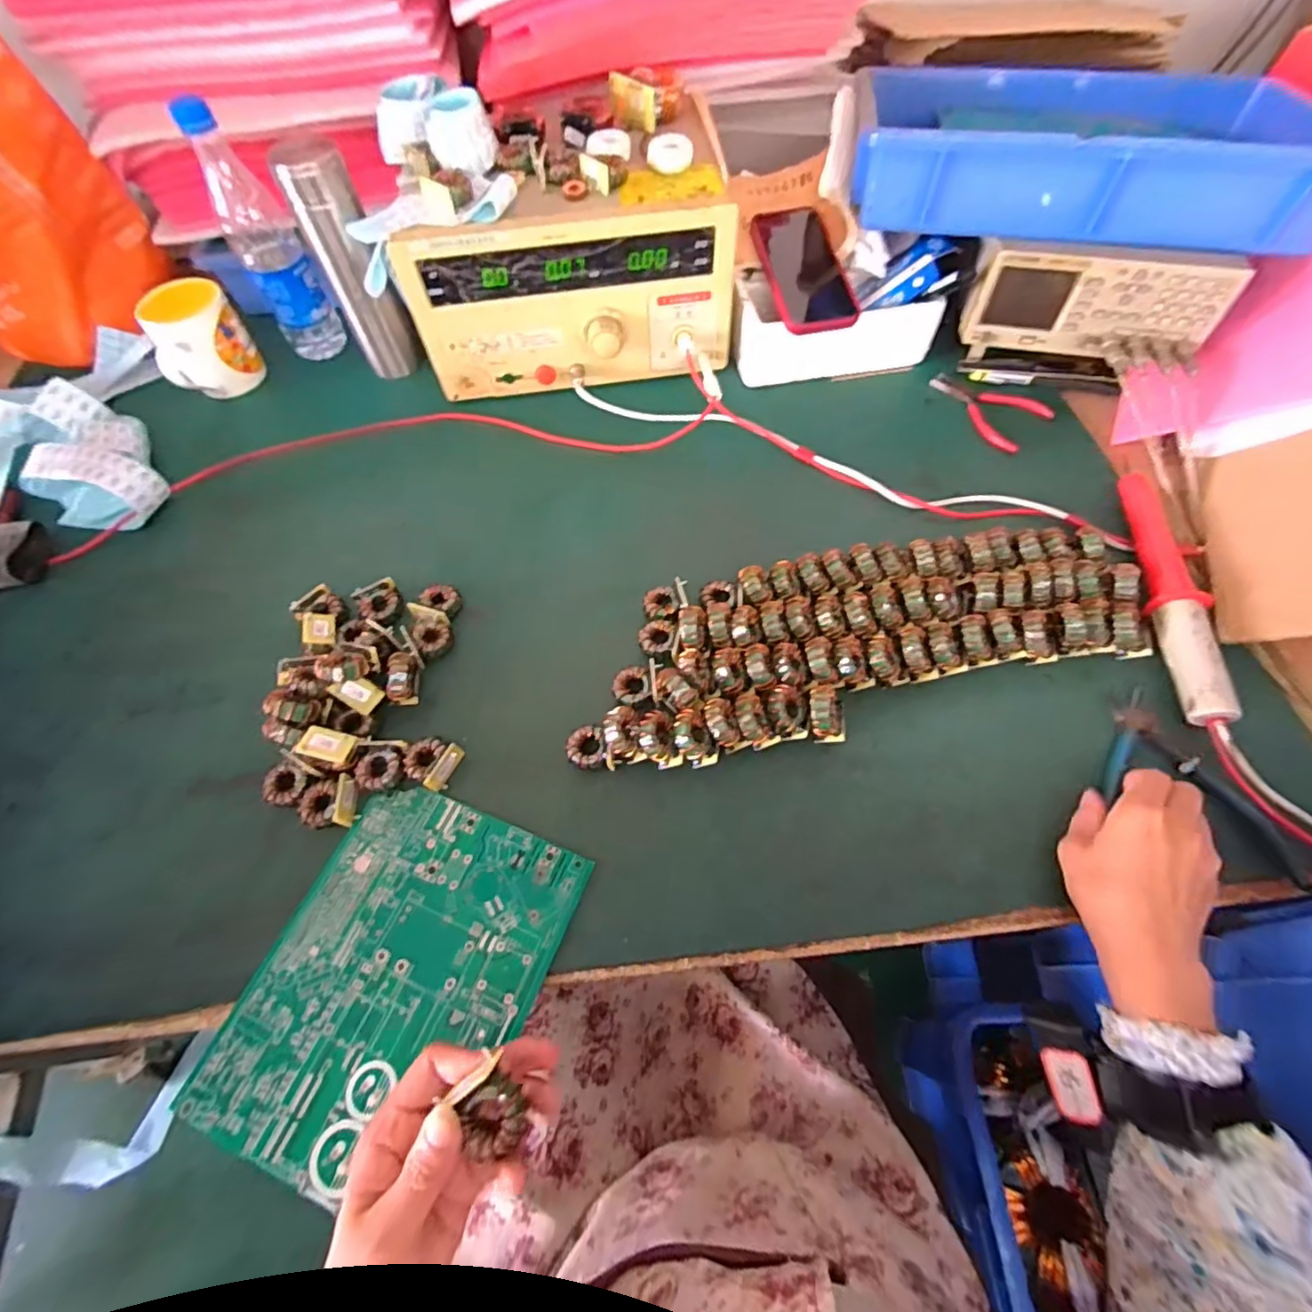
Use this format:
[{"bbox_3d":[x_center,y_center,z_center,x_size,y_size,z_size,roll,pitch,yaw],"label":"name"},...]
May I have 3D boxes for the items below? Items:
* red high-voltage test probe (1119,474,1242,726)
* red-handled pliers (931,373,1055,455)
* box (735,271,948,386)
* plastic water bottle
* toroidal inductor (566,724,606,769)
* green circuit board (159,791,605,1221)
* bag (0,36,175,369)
[{"bbox_3d":[0.429,-0.057,0.489,0.034,0.034,0.244,9,62,7],"label":"red high-voltage test probe"},{"bbox_3d":[0.351,-0.269,0.625,0.080,0.009,0.123,-39,67,-17],"label":"red-handled pliers"},{"bbox_3d":[0.197,-0.367,0.649,0.220,0.070,0.091,-4,61,0],"label":"box"},{"bbox_3d":[-0.416,-0.438,0.621,0.064,0.227,0.064,-27,64,-12],"label":"plastic water bottle"},{"bbox_3d":[-0.054,0.073,0.451,0.030,0.022,0.034,-18,62,-7],"label":"toroidal inductor"},{"bbox_3d":[-0.169,0.211,0.384,0.176,0.010,0.223,18,64,12],"label":"green circuit board"},{"bbox_3d":[-0.705,-0.483,0.636,0.212,0.221,0.222,-41,67,-18],"label":"bag"}]

